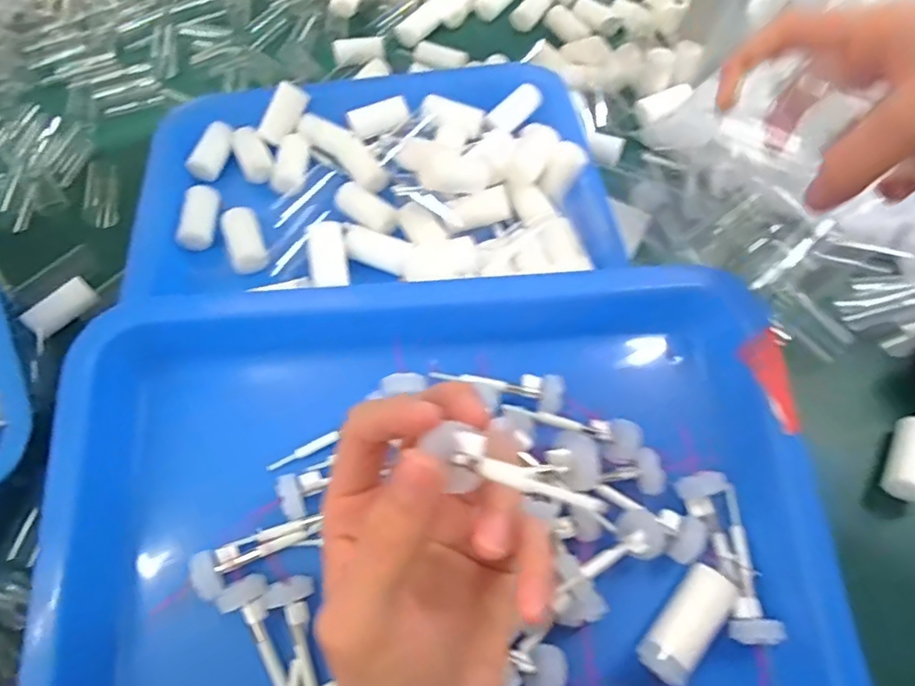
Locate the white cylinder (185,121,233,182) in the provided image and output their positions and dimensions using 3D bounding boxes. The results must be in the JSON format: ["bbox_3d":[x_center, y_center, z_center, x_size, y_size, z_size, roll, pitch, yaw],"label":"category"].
[{"bbox_3d":[-0.171,-0.135,0.412,0.022,0.015,0.043,6,60,6],"label":"white cylinder"}]

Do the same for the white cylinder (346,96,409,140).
[{"bbox_3d":[-0.055,-0.158,0.416,0.039,0.015,0.020,-25,62,-12],"label":"white cylinder"}]

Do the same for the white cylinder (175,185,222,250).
[{"bbox_3d":[-0.166,-0.081,0.380,0.018,0.017,0.044,-2,60,1],"label":"white cylinder"}]

